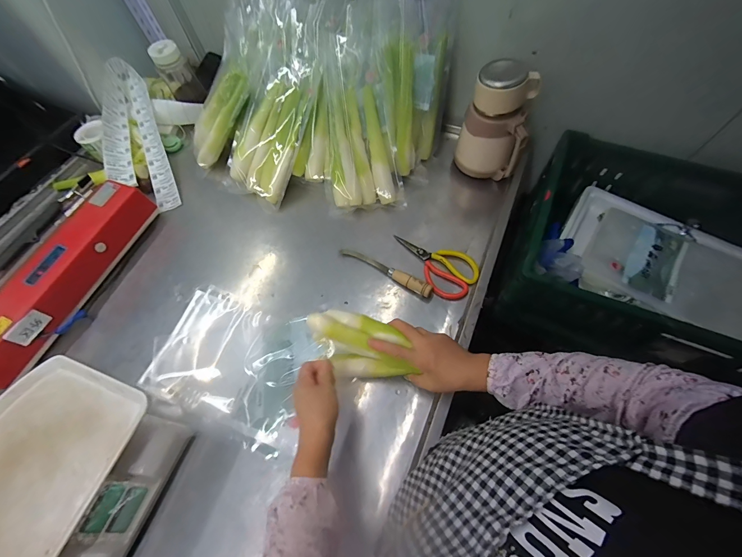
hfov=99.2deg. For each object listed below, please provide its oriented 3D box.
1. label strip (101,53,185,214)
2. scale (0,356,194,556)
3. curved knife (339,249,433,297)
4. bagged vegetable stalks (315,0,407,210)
[{"bbox_3d":[-0.614,-0.367,0.811,0.136,0.063,0.479,-18,74,-24],"label":"label strip"},{"bbox_3d":[-0.447,0.288,0.455,0.254,0.107,0.295,19,66,13],"label":"scale"},{"bbox_3d":[0.028,-0.019,0.634,0.203,0.033,0.025,29,69,17],"label":"curved knife"},{"bbox_3d":[-0.040,-0.385,0.687,0.152,0.065,0.464,-10,95,-4],"label":"bagged vegetable stalks"}]

